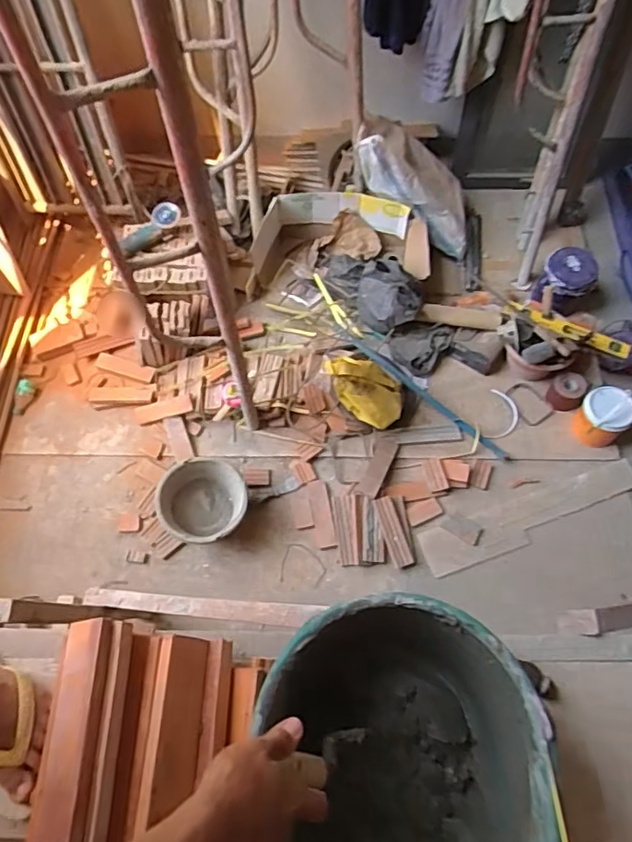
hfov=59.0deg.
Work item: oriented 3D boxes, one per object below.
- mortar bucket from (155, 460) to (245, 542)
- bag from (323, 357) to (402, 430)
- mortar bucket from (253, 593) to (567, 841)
[{"bbox_3d":[-0.362,0.274,1.785,0.291,0.167,0.250,-13,64,-6],"label":"mortar bucket"},{"bbox_3d":[0.182,-0.121,1.873,0.221,0.172,0.263,-40,70,-18],"label":"bag"},{"bbox_3d":[0.085,0.366,0.596,0.277,0.188,0.321,-8,64,-4],"label":"mortar bucket"}]

